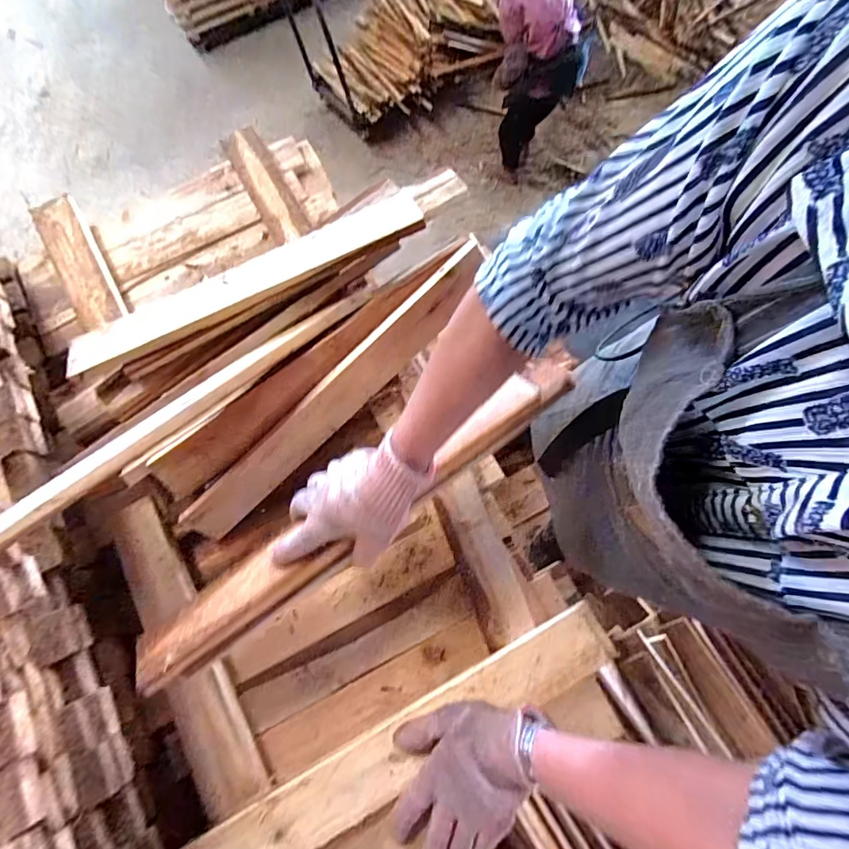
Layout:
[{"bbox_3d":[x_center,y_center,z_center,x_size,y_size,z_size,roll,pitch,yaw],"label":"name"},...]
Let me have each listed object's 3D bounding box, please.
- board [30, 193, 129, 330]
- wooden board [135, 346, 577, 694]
[{"bbox_3d":[-0.513,-0.243,0.686,0.061,0.025,0.246,-31,77,-8],"label":"board"},{"bbox_3d":[-0.061,0.085,0.478,0.538,0.034,0.057,-36,77,-5],"label":"wooden board"}]

